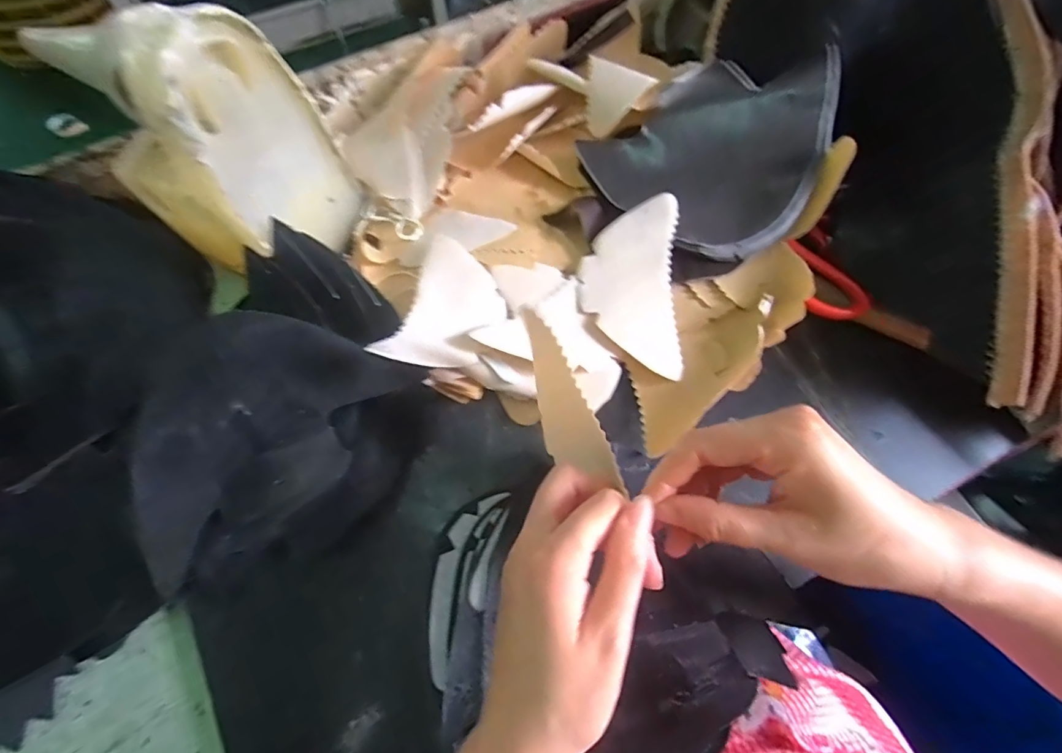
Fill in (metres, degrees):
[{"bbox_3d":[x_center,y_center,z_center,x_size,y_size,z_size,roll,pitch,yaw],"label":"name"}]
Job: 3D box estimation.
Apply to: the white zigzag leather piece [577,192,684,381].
[{"bbox_3d":[0.077,-0.075,0.367,0.075,0.018,0.141,1,69,1],"label":"white zigzag leather piece"}]

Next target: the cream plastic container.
[{"bbox_3d":[-0.222,-0.164,0.341,0.110,0.185,0.123,25,71,10],"label":"cream plastic container"}]

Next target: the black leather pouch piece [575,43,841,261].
[{"bbox_3d":[0.153,-0.193,0.390,0.170,0.027,0.171,40,96,18],"label":"black leather pouch piece"}]

